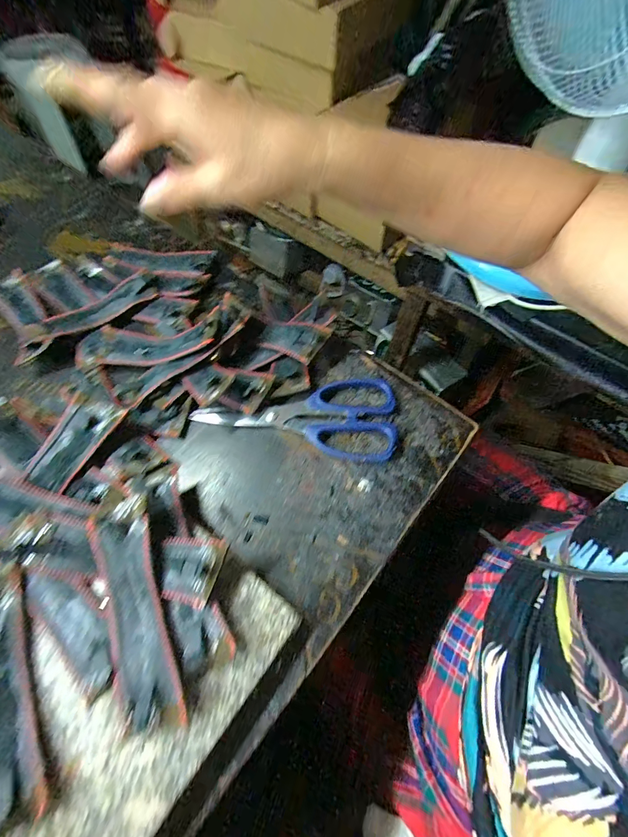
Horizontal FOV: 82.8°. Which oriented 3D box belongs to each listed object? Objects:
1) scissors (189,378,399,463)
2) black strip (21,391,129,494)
[{"bbox_3d":[-0.015,-0.010,0.326,0.180,0.015,0.076,11,62,7],"label":"scissors"},{"bbox_3d":[-0.194,0.017,0.286,0.042,0.015,0.079,23,64,13],"label":"black strip"}]

